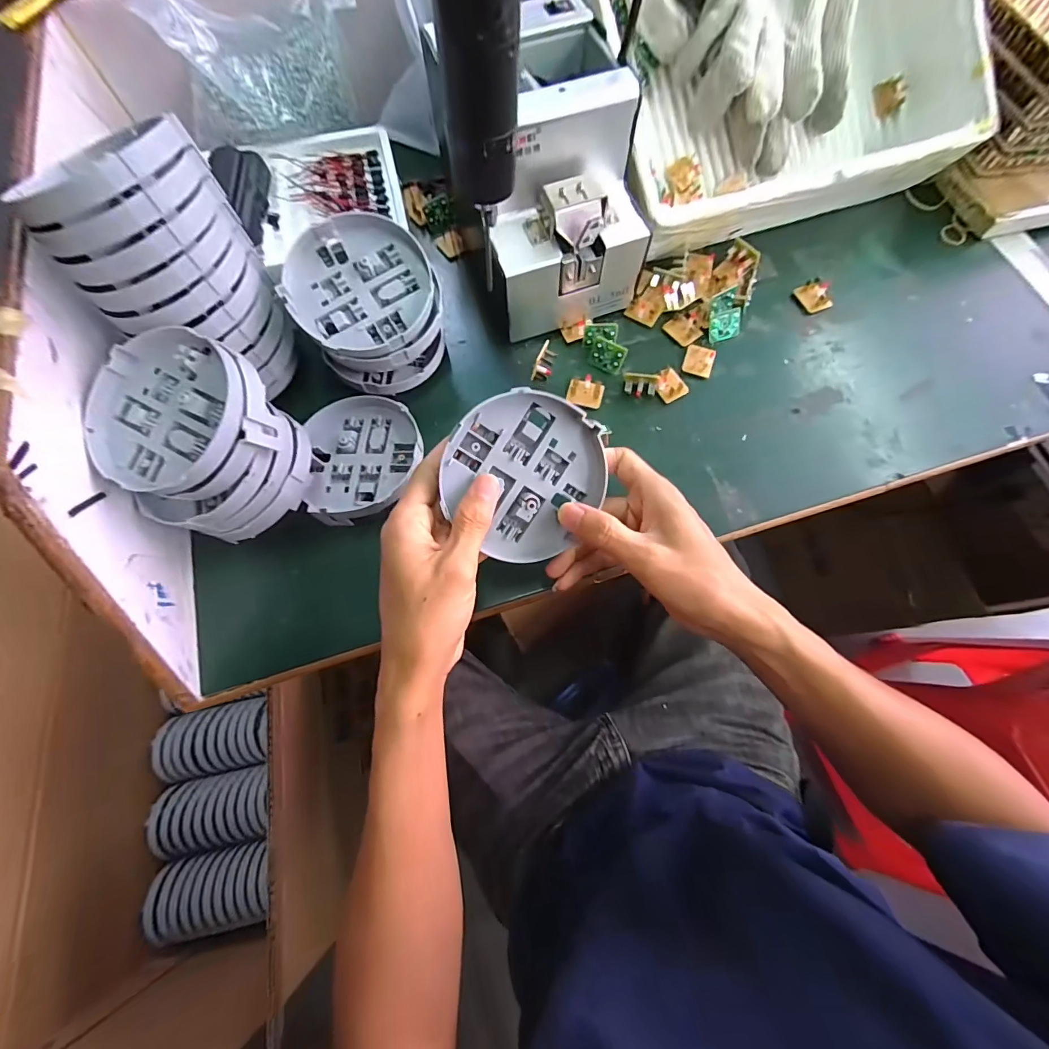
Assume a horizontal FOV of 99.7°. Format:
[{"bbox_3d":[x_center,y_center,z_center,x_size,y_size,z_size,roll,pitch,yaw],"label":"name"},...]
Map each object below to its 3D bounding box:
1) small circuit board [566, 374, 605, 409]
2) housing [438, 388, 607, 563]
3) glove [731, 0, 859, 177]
[{"bbox_3d":[0.054,-0.117,0.390,0.031,0.011,0.025,16,73,7],"label":"small circuit board"},{"bbox_3d":[0.001,-0.032,0.283,0.099,0.014,0.102,-3,103,-14],"label":"housing"},{"bbox_3d":[0.245,-0.452,0.394,0.108,0.054,0.228,-1,102,1],"label":"glove"}]

